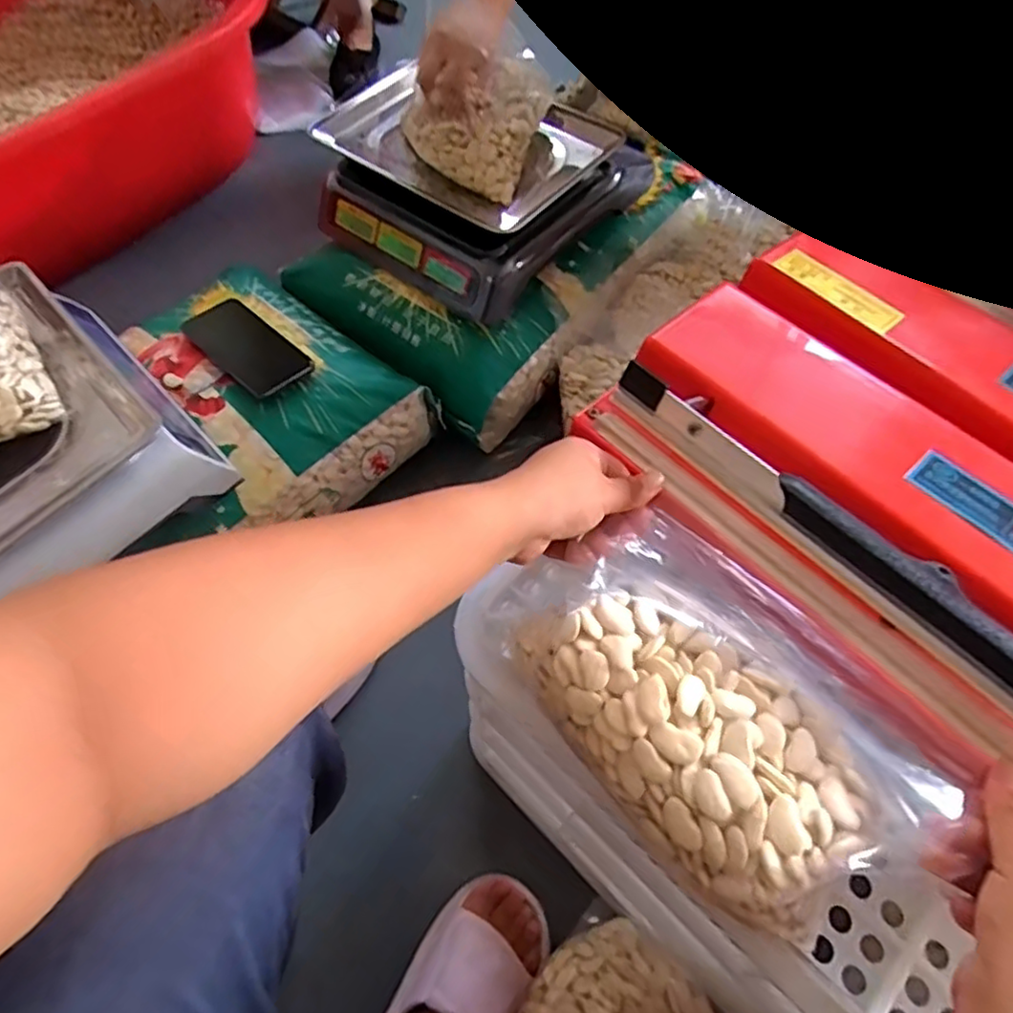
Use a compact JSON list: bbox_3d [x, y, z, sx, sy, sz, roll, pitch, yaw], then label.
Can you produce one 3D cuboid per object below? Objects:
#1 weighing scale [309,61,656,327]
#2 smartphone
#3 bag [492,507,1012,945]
[{"bbox_3d":[-0.055,-0.438,0.864,0.350,0.101,0.313,38,66,20],"label":"weighing scale"},{"bbox_3d":[-0.303,-0.188,0.759,0.163,0.011,0.077,39,69,22],"label":"smartphone"},{"bbox_3d":[0.114,0.101,0.342,0.147,0.057,0.227,-37,66,-20],"label":"bag"}]

